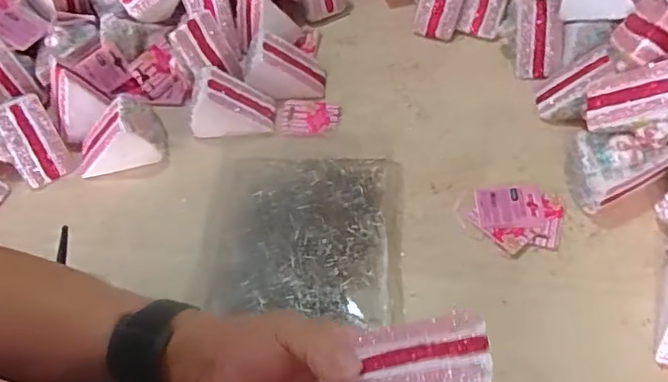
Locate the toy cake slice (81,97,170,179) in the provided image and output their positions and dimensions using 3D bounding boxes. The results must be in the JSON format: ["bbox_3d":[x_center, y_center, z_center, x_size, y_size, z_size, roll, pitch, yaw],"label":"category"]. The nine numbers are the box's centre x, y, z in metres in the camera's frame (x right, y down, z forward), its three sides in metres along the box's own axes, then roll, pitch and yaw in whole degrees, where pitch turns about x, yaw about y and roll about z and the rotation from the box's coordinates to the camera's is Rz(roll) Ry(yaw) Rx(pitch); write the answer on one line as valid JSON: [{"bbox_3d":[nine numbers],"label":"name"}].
[{"bbox_3d":[-0.233,-0.057,0.622,0.093,0.067,0.055,-13,55,-4],"label":"toy cake slice"}]

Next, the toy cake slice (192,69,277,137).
[{"bbox_3d":[-0.111,-0.095,0.629,0.087,0.057,0.052,-4,55,2],"label":"toy cake slice"}]

